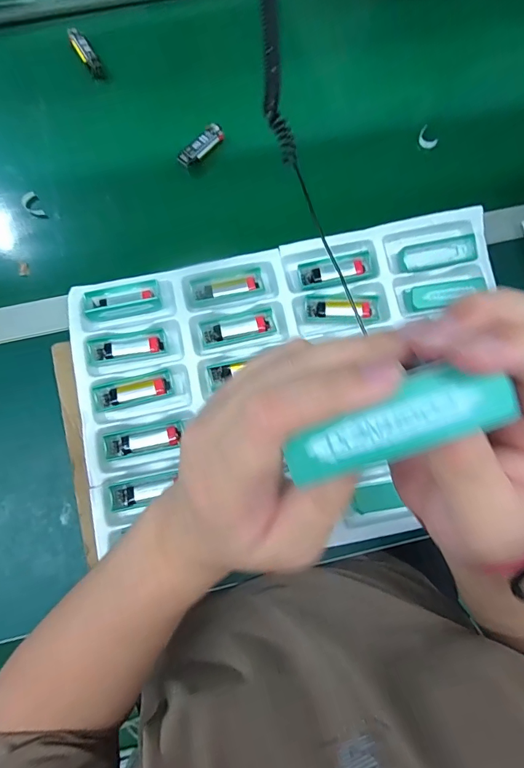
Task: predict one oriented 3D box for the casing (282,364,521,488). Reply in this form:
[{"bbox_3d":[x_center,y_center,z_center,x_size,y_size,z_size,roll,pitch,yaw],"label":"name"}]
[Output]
[{"bbox_3d":[0.044,0.013,0.136,0.075,0.012,0.023,-21,78,1],"label":"casing"}]

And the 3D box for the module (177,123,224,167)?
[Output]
[{"bbox_3d":[-0.074,-0.289,0.502,0.063,0.013,0.019,-43,83,-9],"label":"module"}]

